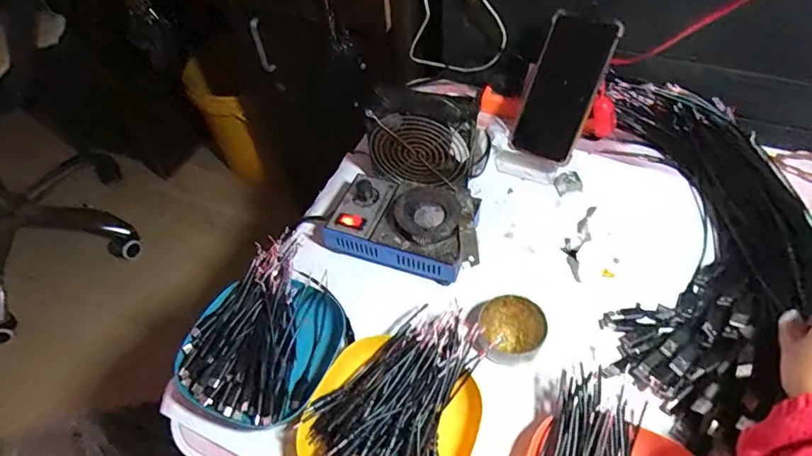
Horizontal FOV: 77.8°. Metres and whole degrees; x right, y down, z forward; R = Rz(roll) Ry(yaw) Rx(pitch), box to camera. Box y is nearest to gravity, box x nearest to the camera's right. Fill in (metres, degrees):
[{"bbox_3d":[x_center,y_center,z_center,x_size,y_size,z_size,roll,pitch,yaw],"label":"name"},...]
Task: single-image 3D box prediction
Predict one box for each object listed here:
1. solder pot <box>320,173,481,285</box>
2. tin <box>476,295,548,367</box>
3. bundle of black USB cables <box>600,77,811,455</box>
[{"bbox_3d":[0.000,-0.004,0.553,0.166,0.058,0.103,11,54,13],"label":"solder pot"},{"bbox_3d":[0.100,0.096,0.477,0.060,0.033,0.066,-2,52,3],"label":"tin"},{"bbox_3d":[0.316,0.007,0.520,0.205,0.056,0.424,11,54,13],"label":"bundle of black USB cables"}]

